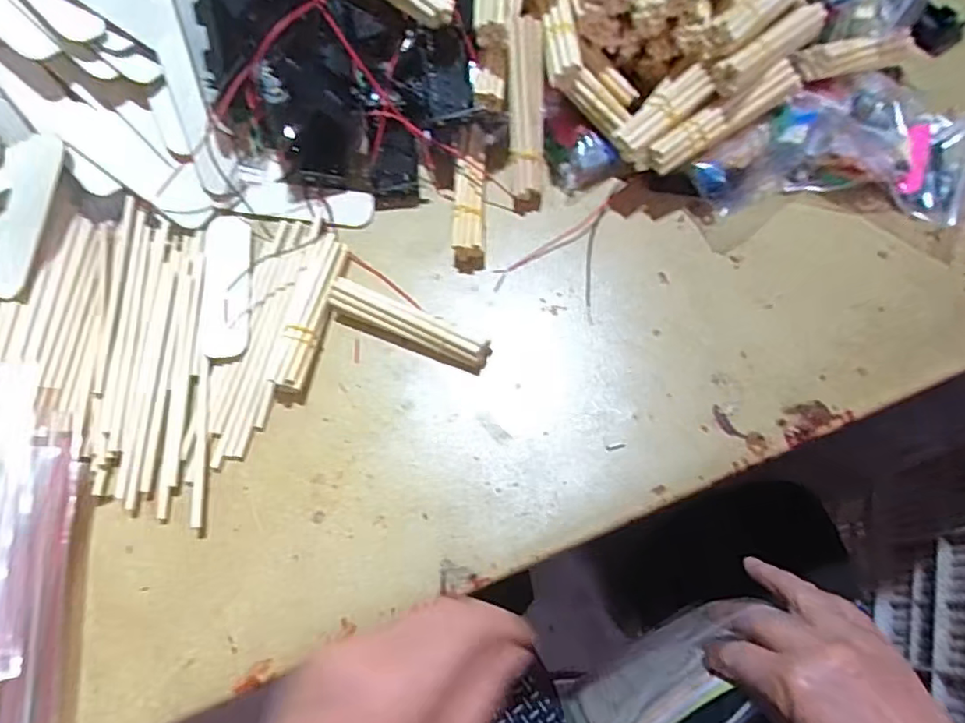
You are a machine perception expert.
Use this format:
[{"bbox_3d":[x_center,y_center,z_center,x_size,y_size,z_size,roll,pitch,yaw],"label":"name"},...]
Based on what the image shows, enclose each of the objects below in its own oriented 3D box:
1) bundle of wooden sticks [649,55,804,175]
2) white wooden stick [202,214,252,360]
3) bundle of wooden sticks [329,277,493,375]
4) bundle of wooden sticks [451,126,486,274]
[{"bbox_3d":[0.150,-0.152,0.364,0.102,0.025,0.020,-28,67,-9],"label":"bundle of wooden sticks"},{"bbox_3d":[-0.165,-0.051,0.379,0.029,0.005,0.103,-6,68,-6],"label":"white wooden stick"},{"bbox_3d":[-0.046,-0.022,0.358,0.103,0.021,0.023,22,71,11],"label":"bundle of wooden sticks"},{"bbox_3d":[-0.009,-0.109,0.391,0.020,0.025,0.098,0,68,2],"label":"bundle of wooden sticks"}]

